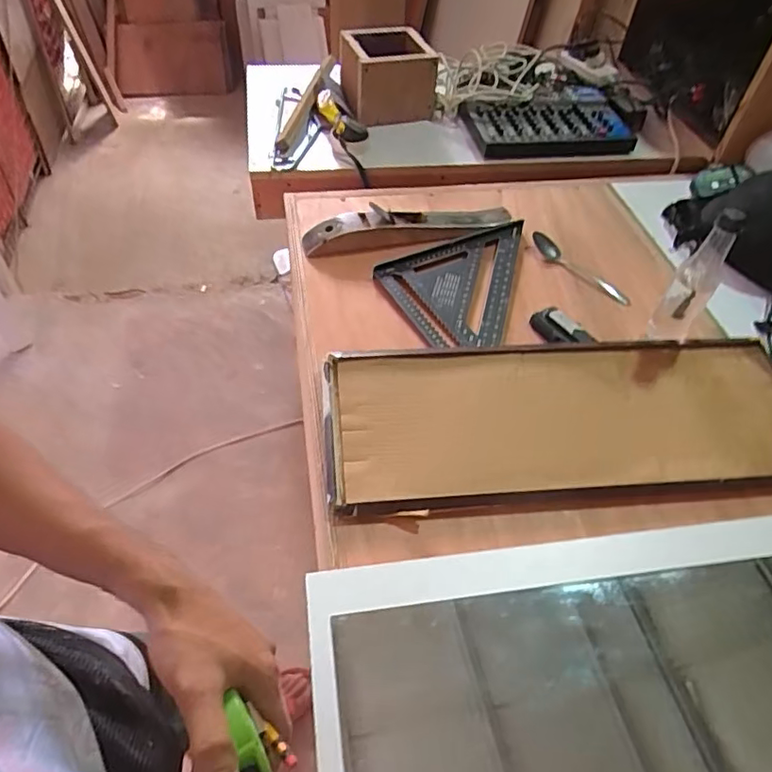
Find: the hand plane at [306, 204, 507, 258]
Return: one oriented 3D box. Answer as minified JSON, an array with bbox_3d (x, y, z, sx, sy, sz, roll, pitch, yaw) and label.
[{"bbox_3d":[0.040,-0.280,0.964,0.369,0.047,0.067,-9,51,-11],"label":"hand plane"}]

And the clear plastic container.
[{"bbox_3d":[0.408,-0.133,0.749,0.054,0.199,0.050,28,54,18],"label":"clear plastic container"}]

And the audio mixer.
[{"bbox_3d":[0.345,-0.578,1.232,0.339,0.055,0.228,-7,51,-10],"label":"audio mixer"}]

